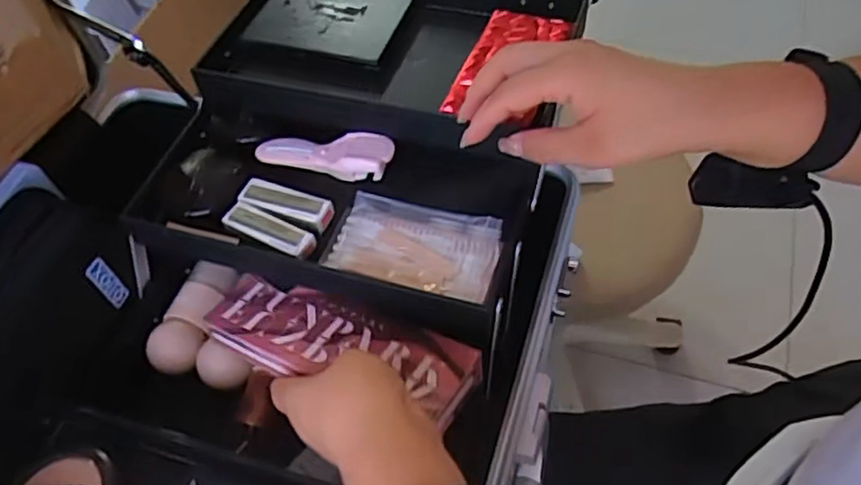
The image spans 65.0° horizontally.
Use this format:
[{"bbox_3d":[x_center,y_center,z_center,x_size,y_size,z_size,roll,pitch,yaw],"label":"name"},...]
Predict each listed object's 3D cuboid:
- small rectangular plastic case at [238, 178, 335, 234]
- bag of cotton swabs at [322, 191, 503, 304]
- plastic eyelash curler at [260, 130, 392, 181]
[{"bbox_3d":[-0.098,-0.025,0.461,0.064,0.014,0.022,19,57,19],"label":"small rectangular plastic case"},{"bbox_3d":[-0.009,0.002,0.438,0.104,0.008,0.063,13,55,15],"label":"bag of cotton swabs"},{"bbox_3d":[-0.076,-0.066,0.485,0.097,0.018,0.028,10,54,13],"label":"plastic eyelash curler"}]

